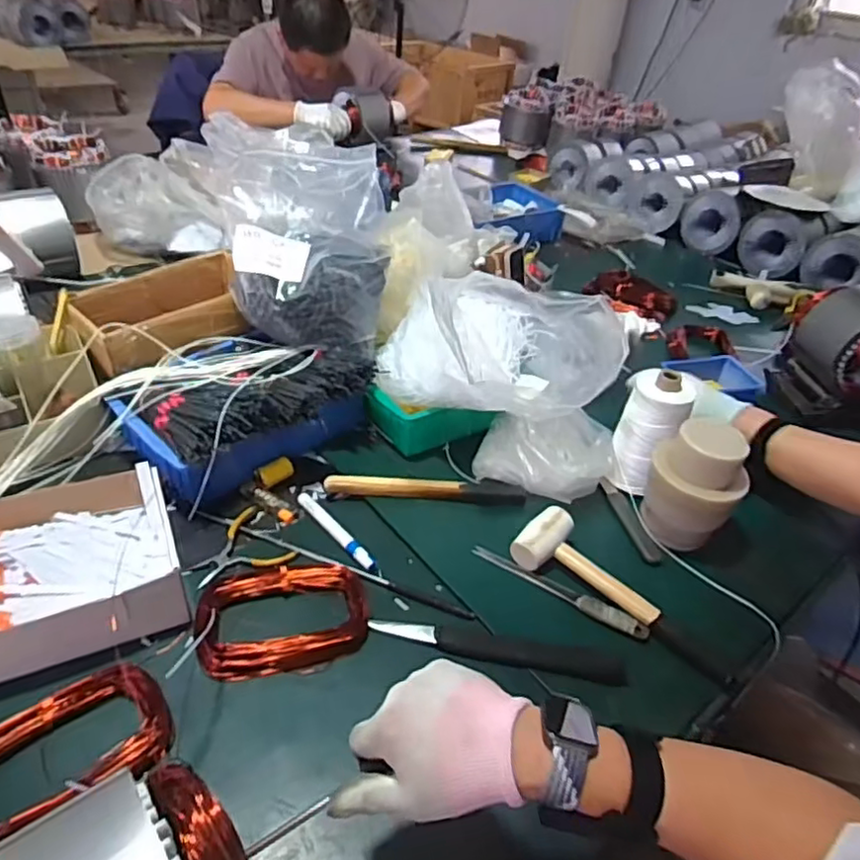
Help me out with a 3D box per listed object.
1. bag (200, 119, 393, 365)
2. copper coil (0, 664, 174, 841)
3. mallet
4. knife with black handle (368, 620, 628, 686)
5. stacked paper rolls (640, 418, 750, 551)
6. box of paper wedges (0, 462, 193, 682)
[{"bbox_3d":[-0.178,-0.258,0.883,0.230,0.222,0.184,9,38,3],"label":"bag"},{"bbox_3d":[-0.318,0.268,0.543,0.174,0.032,0.108,-18,45,-28],"label":"copper coil"},{"bbox_3d":[0.221,0.177,0.719,0.260,0.045,0.078,28,43,25],"label":"mallet"},{"bbox_3d":[0.071,0.229,0.666,0.263,0.015,0.034,9,38,3],"label":"knife with black handle"},{"bbox_3d":[0.323,0.067,0.779,0.089,0.136,0.098,-23,47,-32],"label":"stacked paper rolls"},{"bbox_3d":[-0.400,0.141,0.663,0.256,0.063,0.220,-13,43,-24],"label":"box of paper wedges"}]

